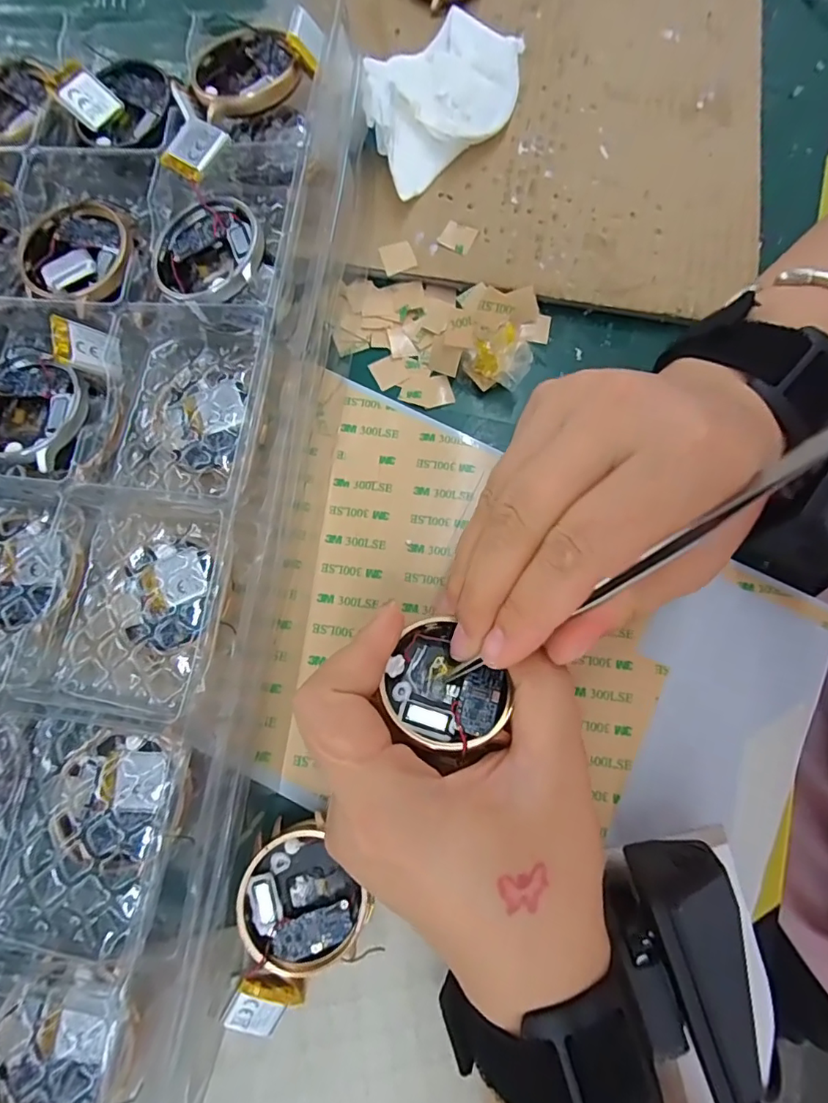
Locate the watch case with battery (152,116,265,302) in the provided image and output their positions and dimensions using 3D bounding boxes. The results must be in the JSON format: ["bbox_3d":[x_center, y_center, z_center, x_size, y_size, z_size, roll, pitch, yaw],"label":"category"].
[{"bbox_3d":[-0.081,-0.126,0.198,0.042,0.020,0.067,-15,78,-4],"label":"watch case with battery"}]

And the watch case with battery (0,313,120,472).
[{"bbox_3d":[-0.142,-0.061,0.191,0.045,0.016,0.056,17,78,3],"label":"watch case with battery"}]

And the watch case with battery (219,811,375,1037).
[{"bbox_3d":[-0.040,0.132,0.186,0.043,0.018,0.067,6,77,0],"label":"watch case with battery"}]

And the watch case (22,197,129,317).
[{"bbox_3d":[-0.135,-0.120,0.208,0.045,0.009,0.044,33,79,6],"label":"watch case"}]

